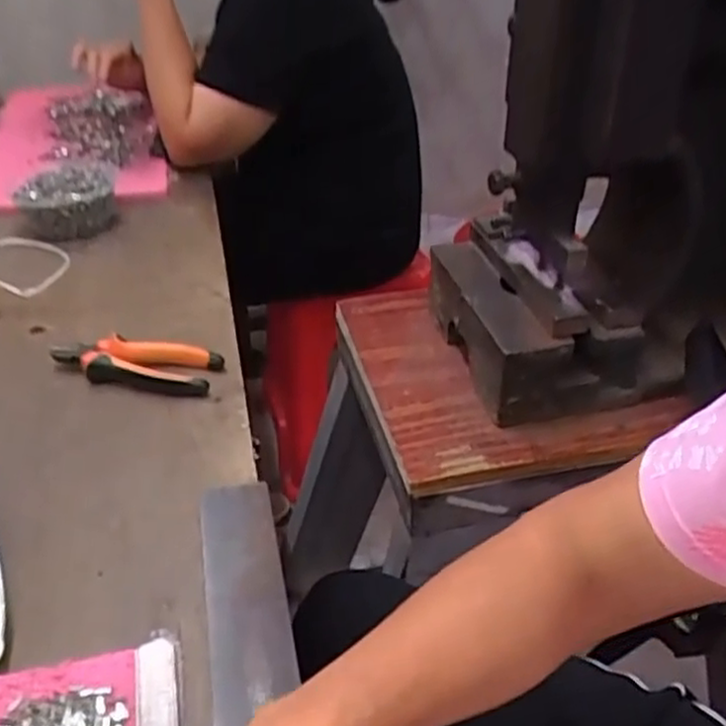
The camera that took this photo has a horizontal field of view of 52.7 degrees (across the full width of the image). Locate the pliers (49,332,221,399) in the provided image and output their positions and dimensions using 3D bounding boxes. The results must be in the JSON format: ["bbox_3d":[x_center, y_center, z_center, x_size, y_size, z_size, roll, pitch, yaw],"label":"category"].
[{"bbox_3d":[-0.204,-0.001,0.649,0.151,0.025,0.048,6,36,11],"label":"pliers"}]

